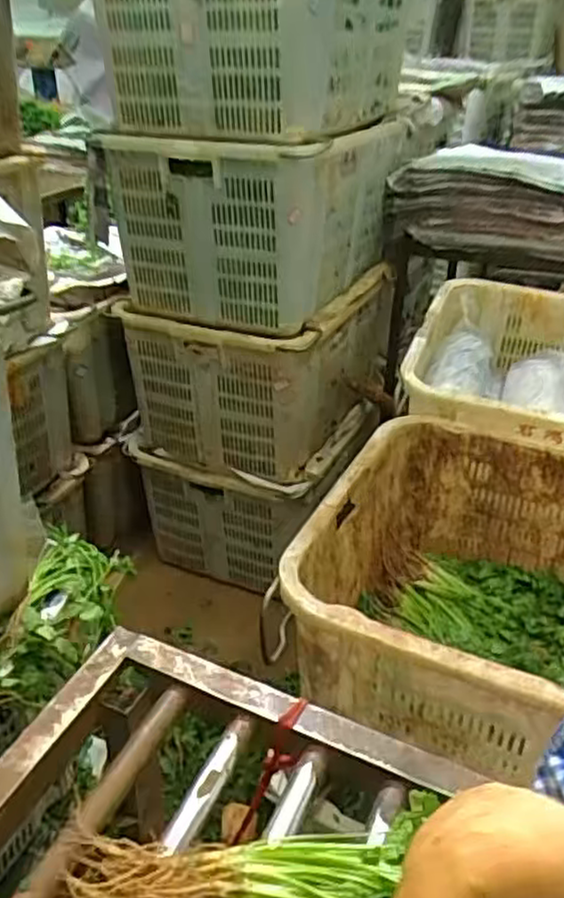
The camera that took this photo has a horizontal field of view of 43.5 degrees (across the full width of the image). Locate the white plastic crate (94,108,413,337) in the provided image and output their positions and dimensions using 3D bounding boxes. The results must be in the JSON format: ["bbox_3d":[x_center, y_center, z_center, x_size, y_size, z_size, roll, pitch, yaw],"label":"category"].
[{"bbox_3d":[-0.020,-0.543,1.594,0.420,0.344,0.657,16,35,24],"label":"white plastic crate"}]

